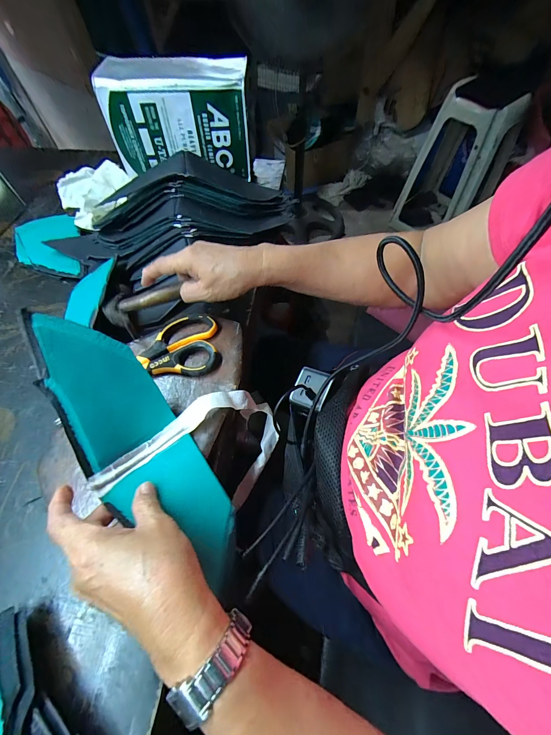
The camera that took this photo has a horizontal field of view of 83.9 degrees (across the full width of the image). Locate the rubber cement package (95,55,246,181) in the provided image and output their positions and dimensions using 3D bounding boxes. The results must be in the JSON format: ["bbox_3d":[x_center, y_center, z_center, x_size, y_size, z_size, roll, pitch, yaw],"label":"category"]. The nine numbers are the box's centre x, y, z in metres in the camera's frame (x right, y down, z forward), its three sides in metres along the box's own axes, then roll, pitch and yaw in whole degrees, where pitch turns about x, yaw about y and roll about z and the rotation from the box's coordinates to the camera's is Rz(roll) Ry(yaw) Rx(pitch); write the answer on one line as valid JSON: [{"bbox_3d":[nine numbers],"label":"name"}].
[{"bbox_3d":[-0.162,-0.419,0.528,0.234,0.144,0.079,4,63,1],"label":"rubber cement package"}]

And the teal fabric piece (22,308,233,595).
[{"bbox_3d":[-0.131,0.067,0.287,0.086,0.048,0.264,-38,93,-19],"label":"teal fabric piece"}]

